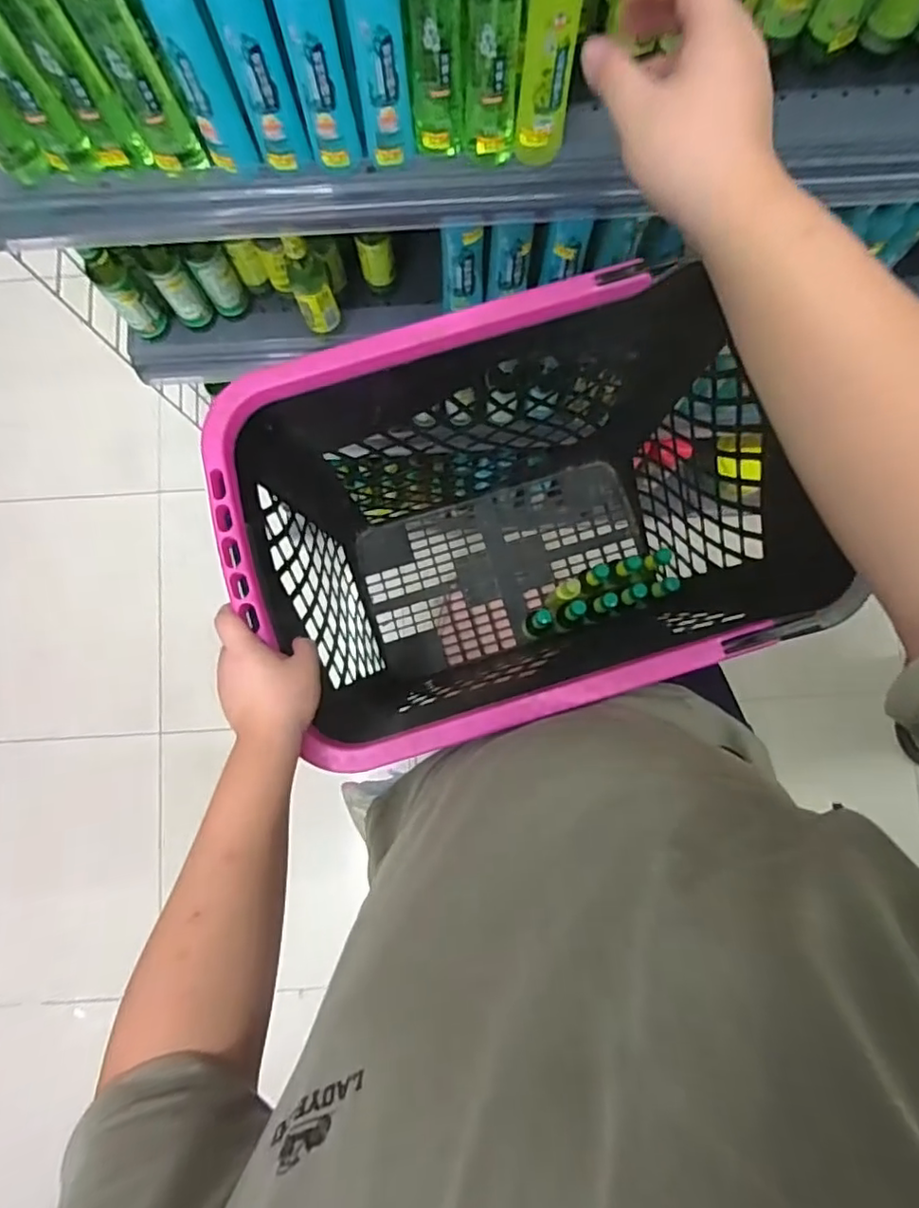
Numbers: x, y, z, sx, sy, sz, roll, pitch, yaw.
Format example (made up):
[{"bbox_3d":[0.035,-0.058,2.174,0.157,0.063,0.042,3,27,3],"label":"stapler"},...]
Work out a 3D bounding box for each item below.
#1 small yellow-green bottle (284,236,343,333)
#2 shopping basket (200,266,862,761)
[{"bbox_3d":[-0.155,-0.333,0.628,0.039,0.118,0.037,-18,84,-2],"label":"small yellow-green bottle"},{"bbox_3d":[0.058,-0.082,0.763,0.538,0.453,0.352,-15,84,-1],"label":"shopping basket"}]

